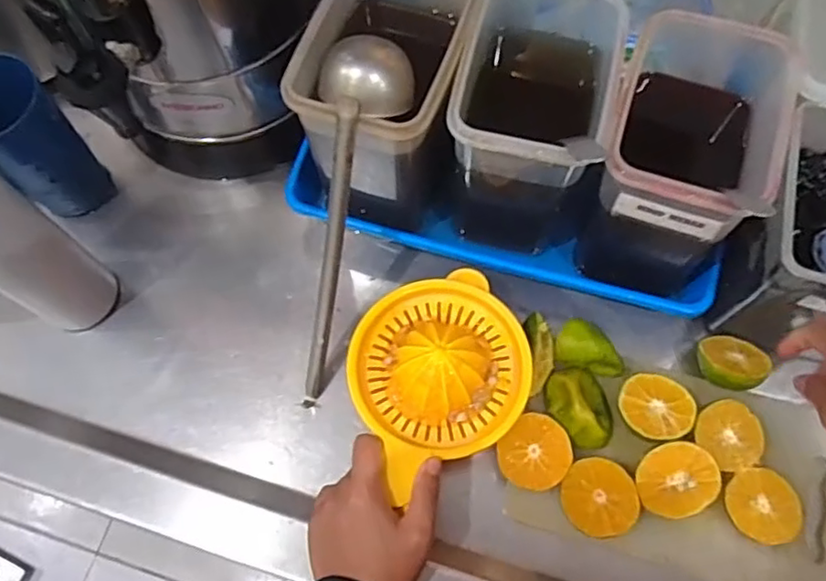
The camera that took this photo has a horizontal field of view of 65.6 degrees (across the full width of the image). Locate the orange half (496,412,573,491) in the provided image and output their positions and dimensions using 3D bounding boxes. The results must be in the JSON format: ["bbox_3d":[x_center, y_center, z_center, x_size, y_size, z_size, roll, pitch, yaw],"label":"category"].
[{"bbox_3d":[0.092,0.126,0.487,0.050,0.037,0.052,-1,69,1],"label":"orange half"}]

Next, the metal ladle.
[{"bbox_3d":[-0.050,-0.037,0.467,0.054,0.274,0.036,16,28,7],"label":"metal ladle"}]

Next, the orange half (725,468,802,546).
[{"bbox_3d":[0.251,0.158,0.468,0.050,0.025,0.050,-2,69,1],"label":"orange half"}]

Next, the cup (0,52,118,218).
[{"bbox_3d":[-0.315,-0.124,0.532,0.068,0.139,0.068,-1,69,1],"label":"cup"}]

